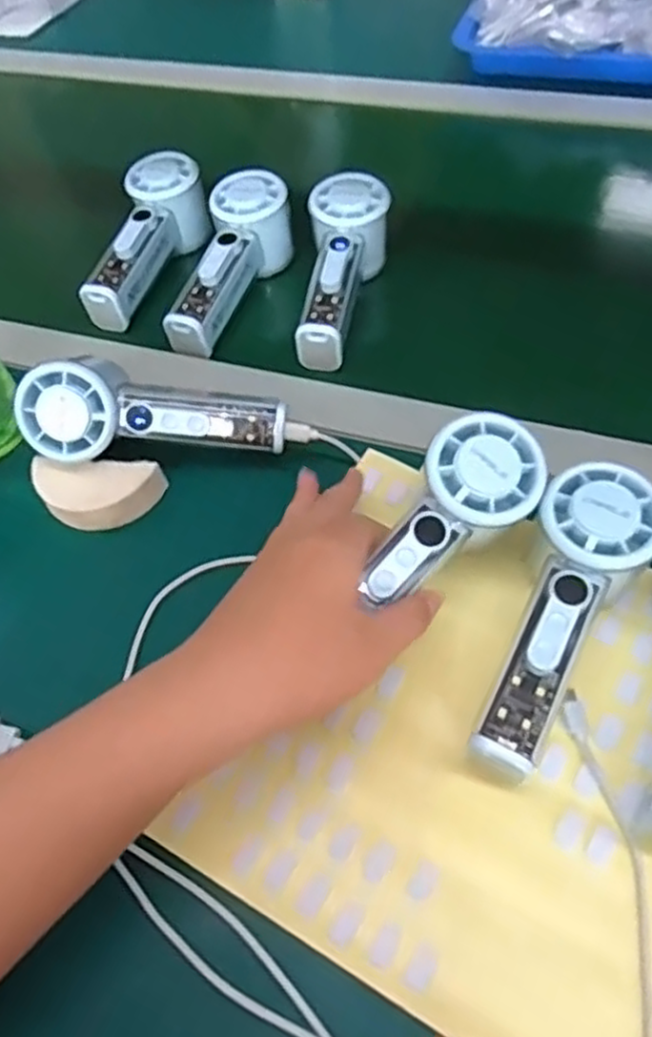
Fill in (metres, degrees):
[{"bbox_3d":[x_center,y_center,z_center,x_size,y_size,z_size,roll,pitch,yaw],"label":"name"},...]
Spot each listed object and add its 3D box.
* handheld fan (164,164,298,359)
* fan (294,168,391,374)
[{"bbox_3d":[-0.073,-0.184,0.549,0.048,0.057,0.152,18,70,17],"label":"handheld fan"},{"bbox_3d":[0.008,-0.176,0.531,0.058,0.053,0.162,10,69,12],"label":"fan"}]

